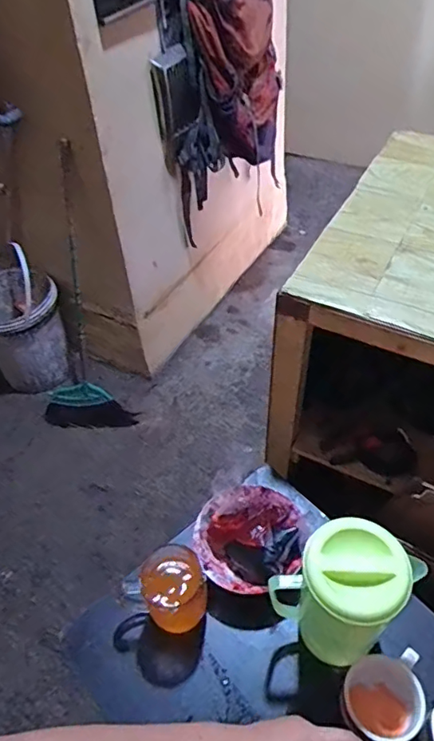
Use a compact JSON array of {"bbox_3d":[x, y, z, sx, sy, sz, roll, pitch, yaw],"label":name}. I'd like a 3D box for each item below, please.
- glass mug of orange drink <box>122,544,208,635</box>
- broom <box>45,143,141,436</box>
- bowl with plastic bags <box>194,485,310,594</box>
[{"bbox_3d":[-0.058,0.283,0.671,0.089,0.105,0.071,-26,51,-17],"label":"glass mug of orange drink"},{"bbox_3d":[-0.395,-0.219,1.598,0.263,0.837,0.166,4,21,10],"label":"broom"},{"bbox_3d":[0.046,0.232,0.729,0.145,0.063,0.133,-3,48,3],"label":"bowl with plastic bags"}]

